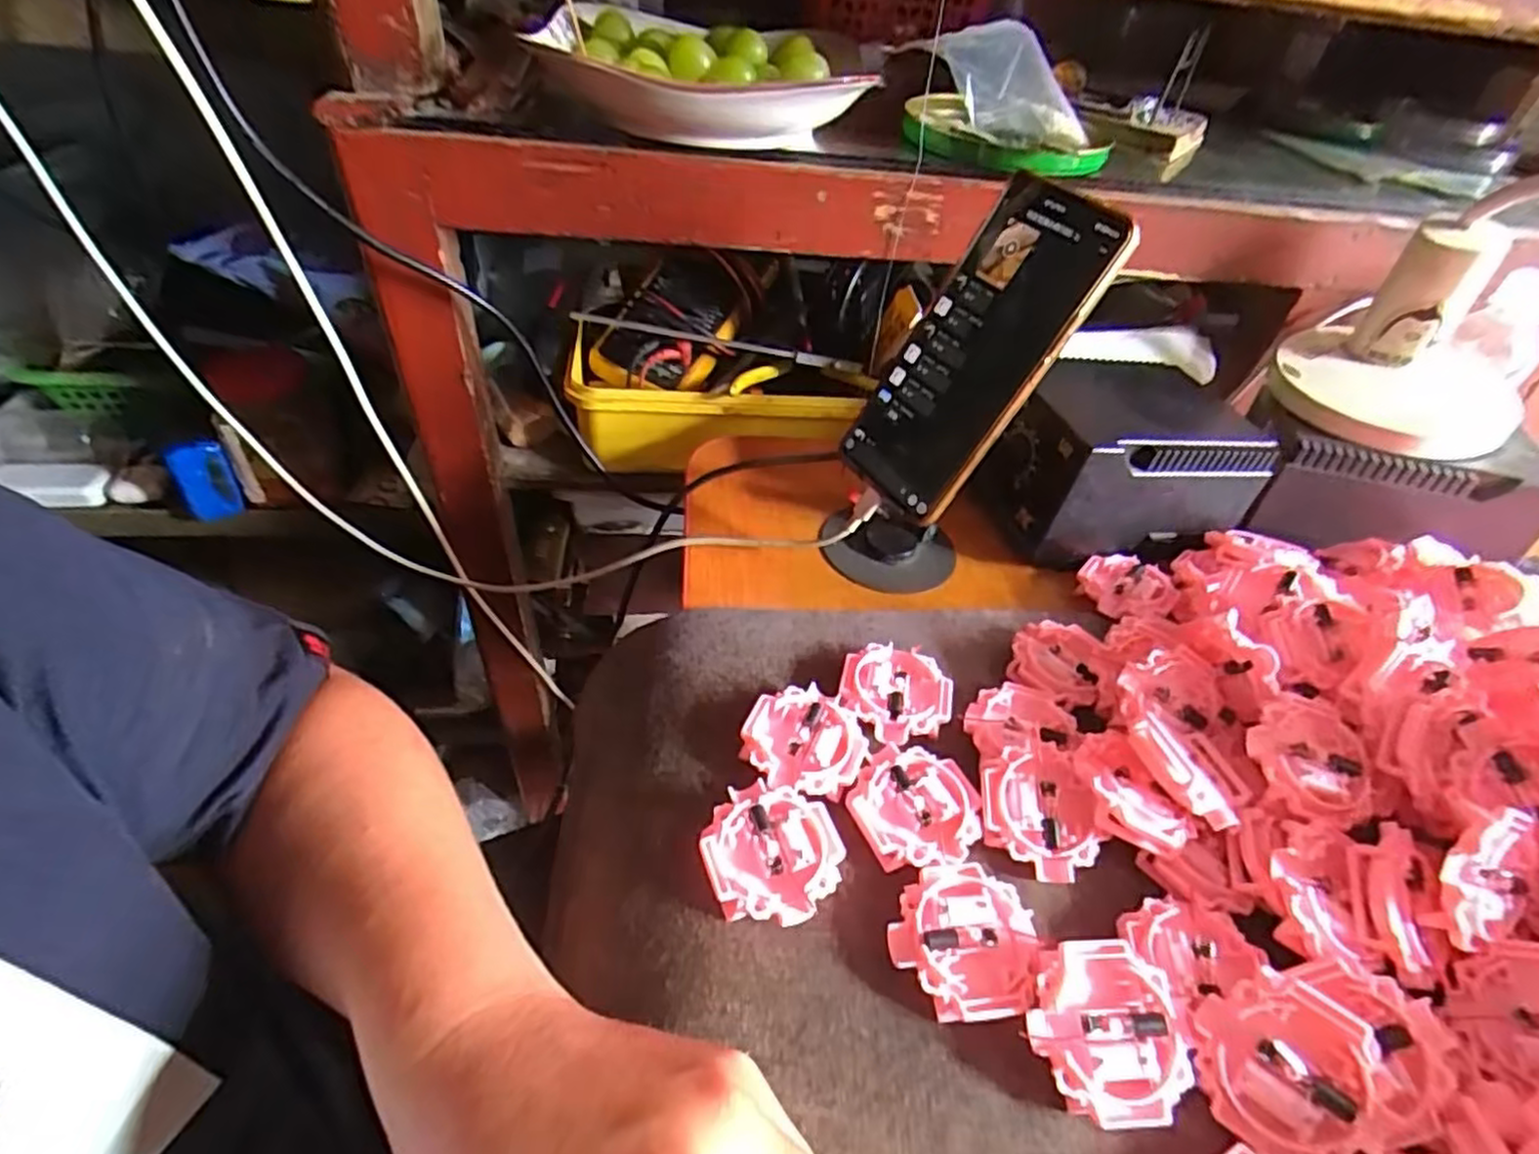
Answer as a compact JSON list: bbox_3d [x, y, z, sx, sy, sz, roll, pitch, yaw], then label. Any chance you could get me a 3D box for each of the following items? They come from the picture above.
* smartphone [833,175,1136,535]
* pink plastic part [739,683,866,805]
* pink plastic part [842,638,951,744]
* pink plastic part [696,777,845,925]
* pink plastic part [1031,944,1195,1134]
[{"bbox_3d":[0.100,-0.110,0.367,0.009,0.165,0.075,7,33,-47],"label":"smartphone"},{"bbox_3d":[0.015,0.074,0.325,0.053,0.015,0.050,4,44,-4],"label":"pink plastic part"},{"bbox_3d":[0.060,0.058,0.351,0.052,0.016,0.052,12,44,5],"label":"pink plastic part"},{"bbox_3d":[0.000,0.109,0.287,0.052,0.016,0.054,-13,47,-21],"label":"pink plastic part"},{"bbox_3d":[0.113,0.155,0.248,0.052,0.015,0.052,1,57,-2],"label":"pink plastic part"}]

